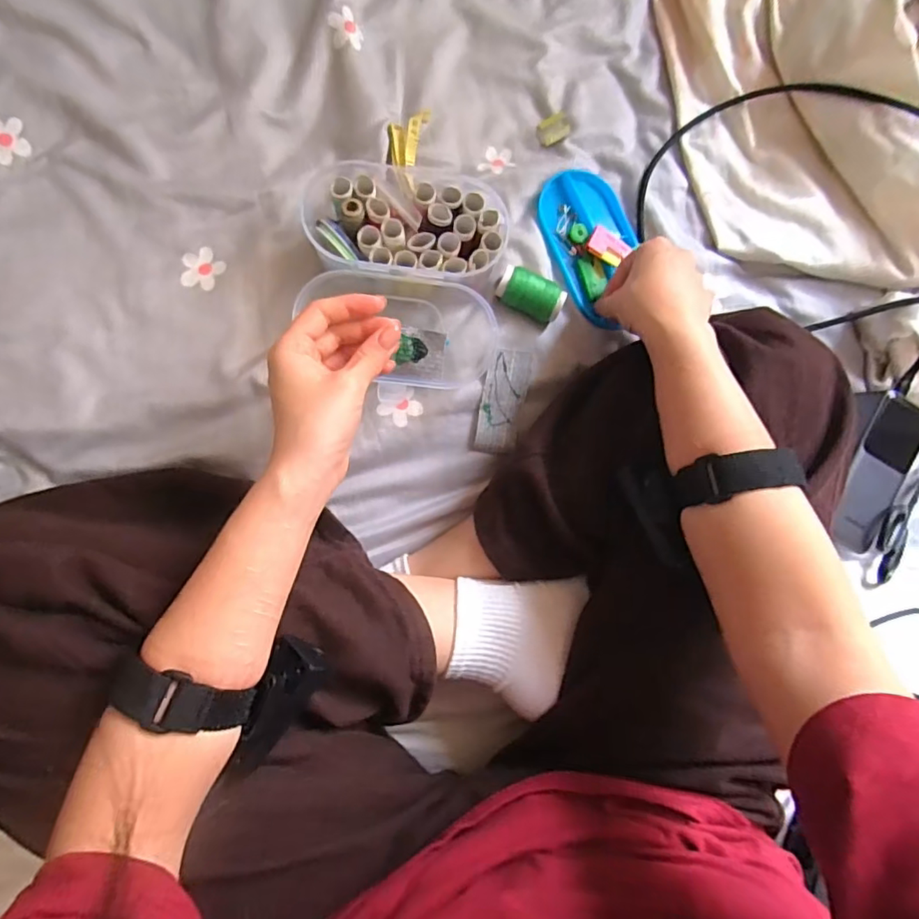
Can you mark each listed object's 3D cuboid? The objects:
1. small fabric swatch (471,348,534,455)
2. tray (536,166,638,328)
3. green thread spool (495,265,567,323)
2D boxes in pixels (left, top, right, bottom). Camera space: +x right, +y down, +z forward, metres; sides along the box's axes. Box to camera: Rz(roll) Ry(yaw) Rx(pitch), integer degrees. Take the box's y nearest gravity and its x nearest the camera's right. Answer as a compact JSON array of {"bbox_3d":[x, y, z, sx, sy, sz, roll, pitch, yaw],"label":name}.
[{"bbox_3d":[0.036,-0.048,0.440,0.036,0.007,0.084,11,85,-4],"label":"small fabric swatch"},{"bbox_3d":[0.119,-0.183,0.461,0.076,0.019,0.136,-20,89,-7],"label":"tray"},{"bbox_3d":[0.058,-0.135,0.444,0.054,0.026,0.027,30,84,-2],"label":"green thread spool"}]

